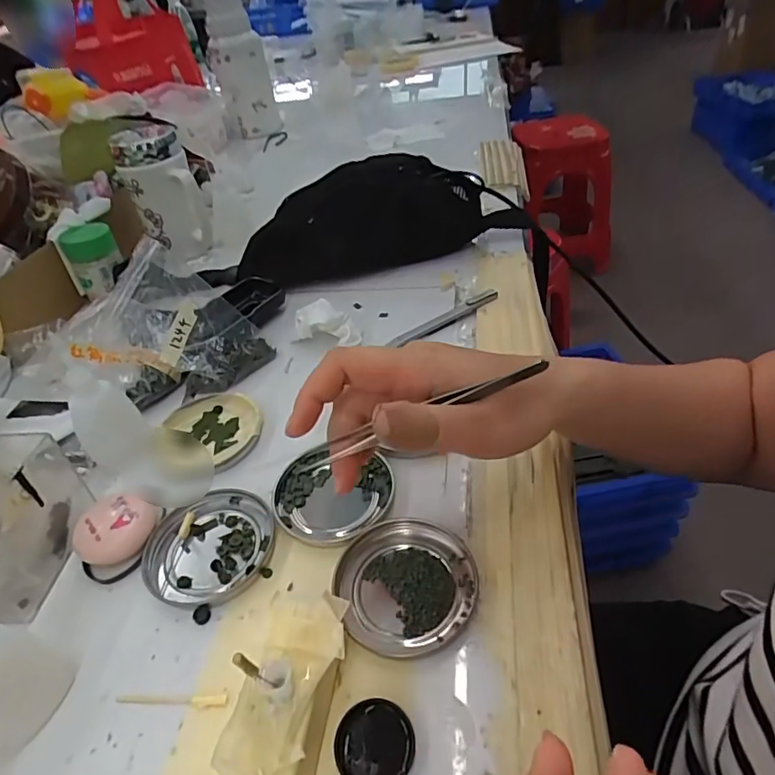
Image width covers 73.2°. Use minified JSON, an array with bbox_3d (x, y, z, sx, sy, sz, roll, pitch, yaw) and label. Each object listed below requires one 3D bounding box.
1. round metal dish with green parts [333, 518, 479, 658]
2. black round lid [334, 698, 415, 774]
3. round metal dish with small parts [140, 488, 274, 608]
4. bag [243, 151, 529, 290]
[{"bbox_3d":[0.010,0.109,0.293,0.077,0.009,0.075,-4,41,4],"label":"round metal dish with green parts"},{"bbox_3d":[-0.006,0.163,0.238,0.035,0.005,0.034,-4,41,4],"label":"black round lid"},{"bbox_3d":[-0.112,0.098,0.328,0.077,0.009,0.075,-4,41,4],"label":"round metal dish with small parts"},{"bbox_3d":[-0.010,-0.188,0.566,0.309,0.095,0.081,-6,41,3],"label":"bag"}]

